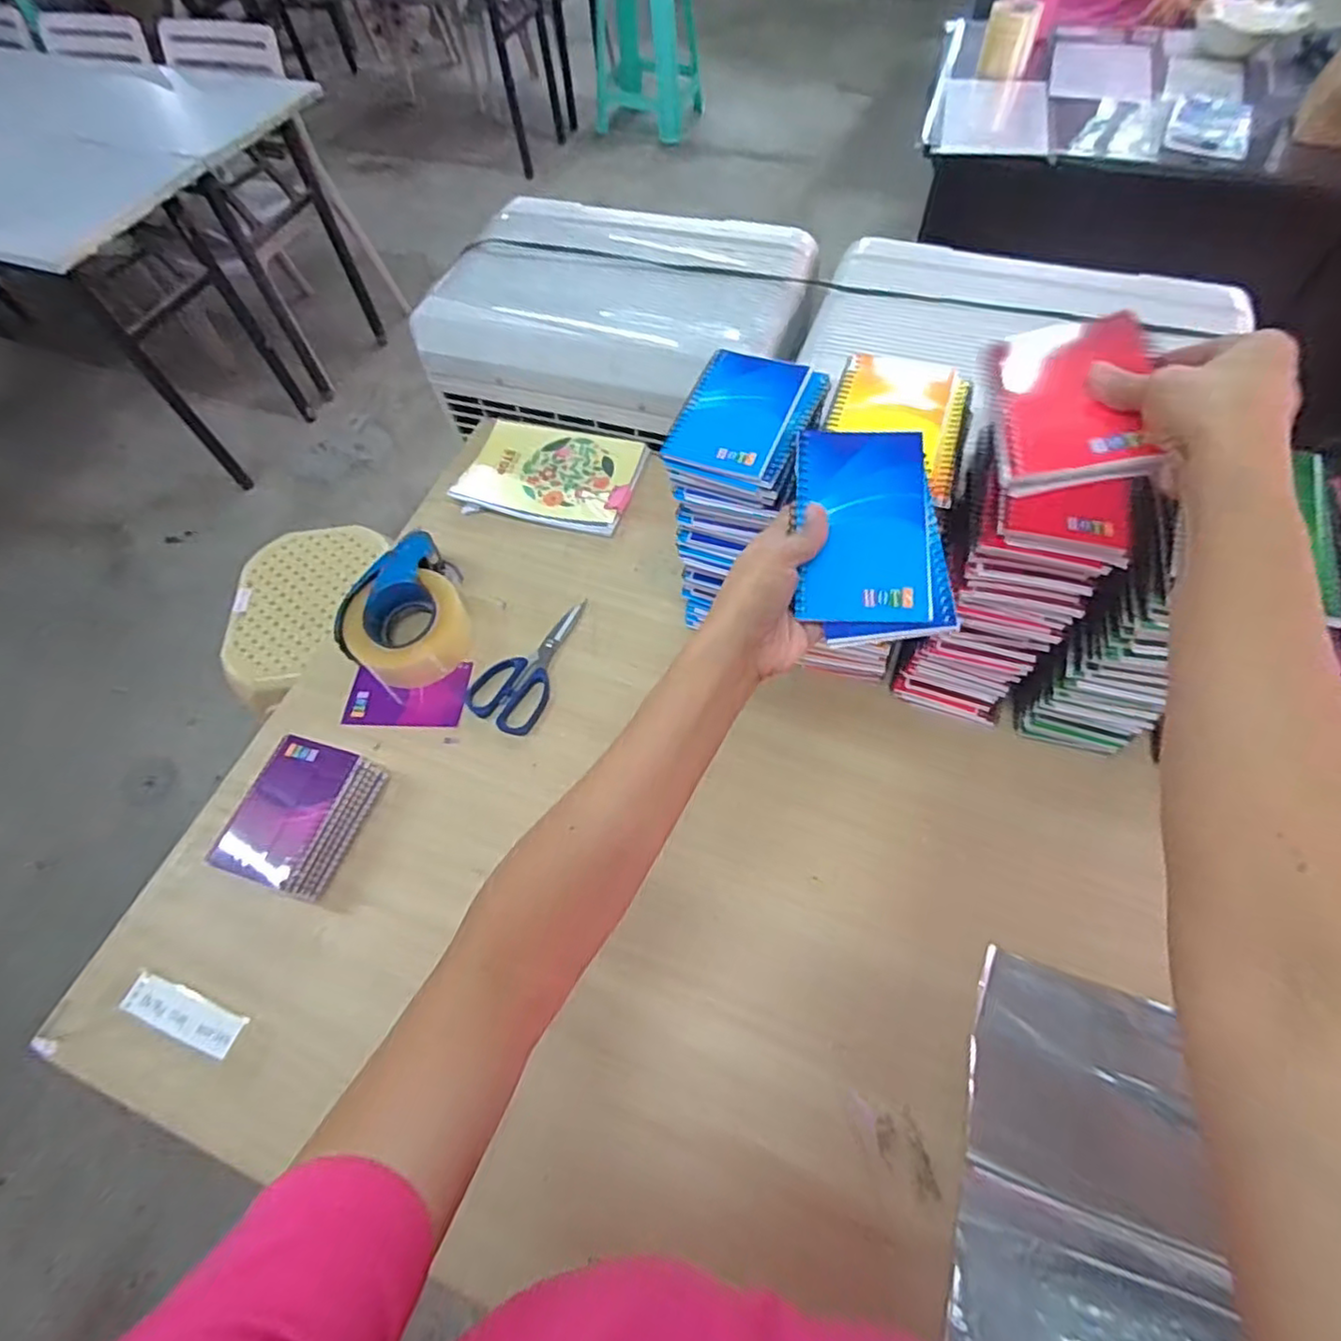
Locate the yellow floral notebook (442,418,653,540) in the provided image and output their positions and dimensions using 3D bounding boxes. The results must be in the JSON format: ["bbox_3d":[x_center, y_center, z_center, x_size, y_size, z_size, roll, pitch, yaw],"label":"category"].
[{"bbox_3d":[-0.163,-0.274,0.919,0.240,0.013,0.178,13,62,12],"label":"yellow floral notebook"}]

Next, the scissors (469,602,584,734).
[{"bbox_3d":[-0.166,-0.014,0.777,0.090,0.007,0.181,16,63,13],"label":"scissors"}]

